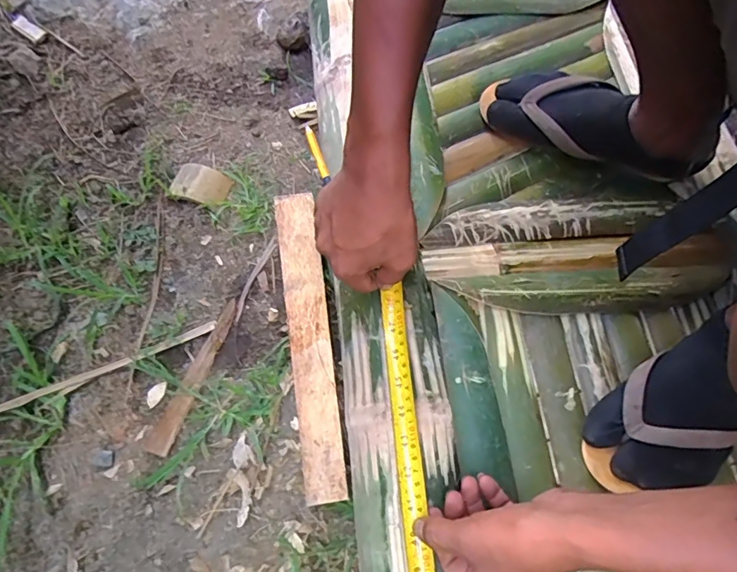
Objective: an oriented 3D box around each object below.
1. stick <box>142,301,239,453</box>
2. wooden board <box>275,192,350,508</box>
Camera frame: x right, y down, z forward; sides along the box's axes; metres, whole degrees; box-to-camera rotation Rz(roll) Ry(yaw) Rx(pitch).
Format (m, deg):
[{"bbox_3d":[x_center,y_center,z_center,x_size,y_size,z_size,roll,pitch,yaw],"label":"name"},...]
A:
[{"bbox_3d":[-0.195,0.098,0.542,0.026,0.010,0.179,20,71,5],"label":"stick"},{"bbox_3d":[-0.064,0.049,0.520,0.043,0.010,0.336,-7,70,-7],"label":"wooden board"}]

